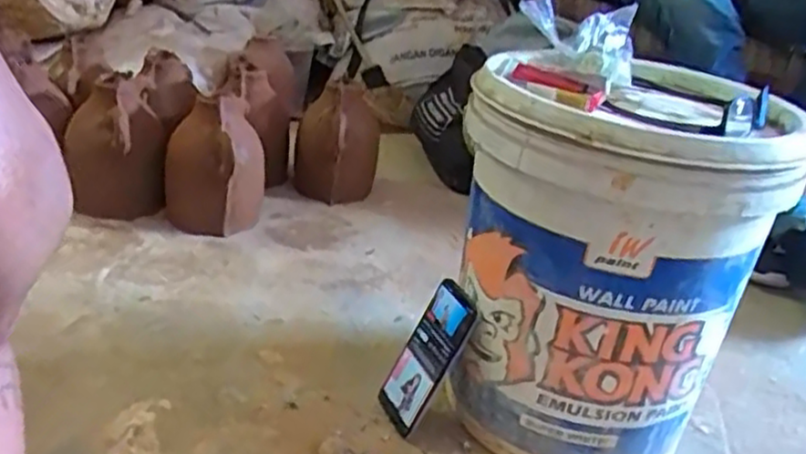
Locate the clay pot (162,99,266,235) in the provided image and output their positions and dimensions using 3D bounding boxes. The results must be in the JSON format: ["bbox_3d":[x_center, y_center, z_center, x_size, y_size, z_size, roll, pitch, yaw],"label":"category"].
[{"bbox_3d":[-0.291,-0.100,1.105,0.148,0.191,0.125,2,26,-12],"label":"clay pot"}]

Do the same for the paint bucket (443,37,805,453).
[{"bbox_3d":[0.205,0.034,0.765,0.298,0.372,0.302,6,26,-3],"label":"paint bucket"}]

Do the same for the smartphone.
[{"bbox_3d":[0.024,0.138,0.765,0.011,0.161,0.072,19,13,-42],"label":"smartphone"}]

